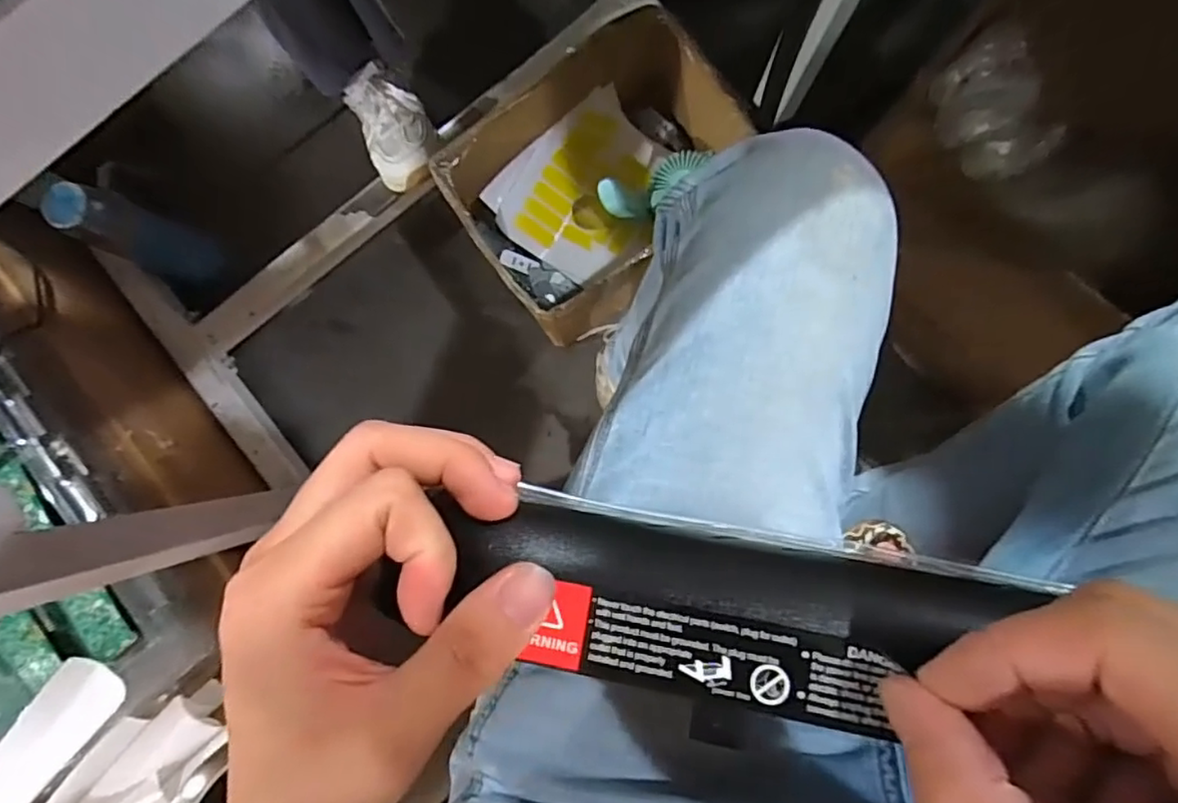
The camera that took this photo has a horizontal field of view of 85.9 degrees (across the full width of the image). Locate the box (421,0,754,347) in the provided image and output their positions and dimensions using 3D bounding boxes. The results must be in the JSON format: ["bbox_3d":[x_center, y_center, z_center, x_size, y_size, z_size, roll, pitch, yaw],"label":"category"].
[{"bbox_3d":[0.012,-0.278,0.797,0.338,0.180,0.228,-35,86,0],"label":"box"}]

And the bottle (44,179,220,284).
[{"bbox_3d":[-0.578,-0.211,0.836,0.064,0.265,0.074,25,88,4],"label":"bottle"}]

